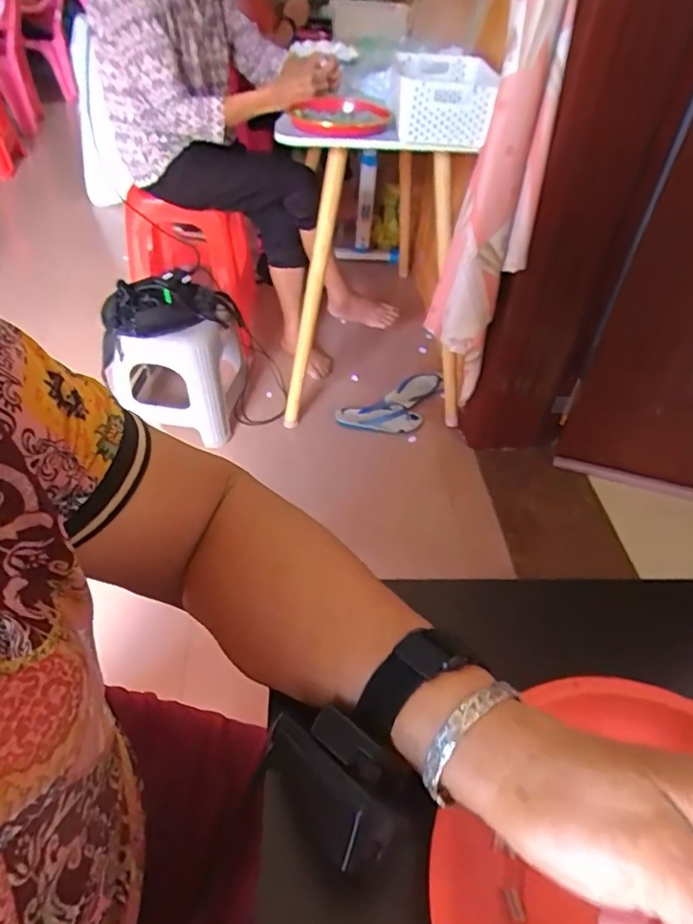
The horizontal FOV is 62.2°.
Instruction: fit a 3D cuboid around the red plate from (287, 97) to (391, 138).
[{"bbox_3d":[-0.024,-0.726,1.207,0.204,0.030,0.186,2,46,-2],"label":"red plate"}]

